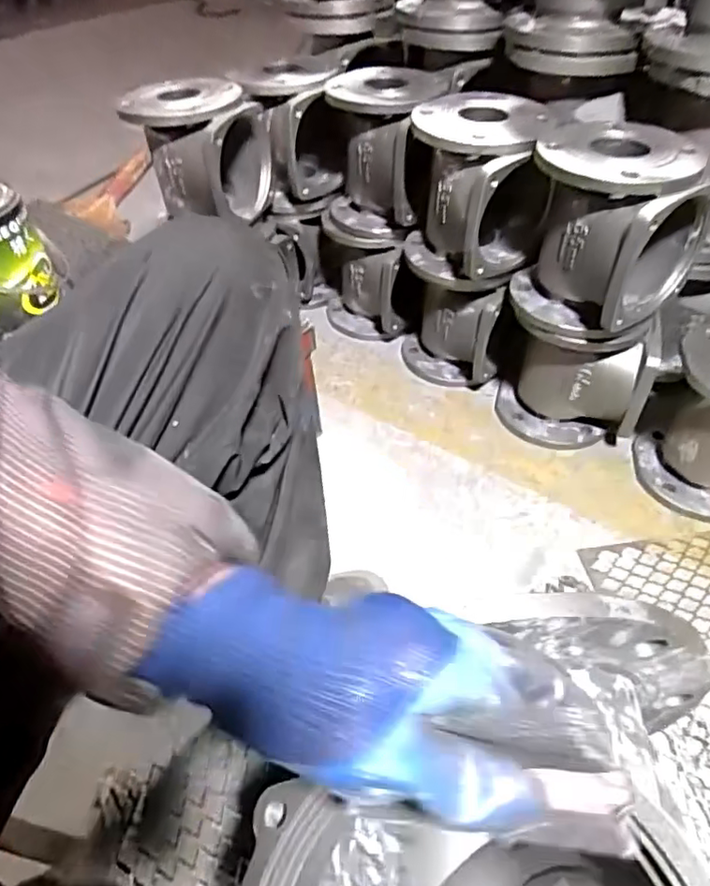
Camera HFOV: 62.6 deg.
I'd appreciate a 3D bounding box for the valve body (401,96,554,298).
[{"bbox_3d":[0.160,-0.322,0.788,0.185,0.209,0.166,8,47,10],"label":"valve body"}]

